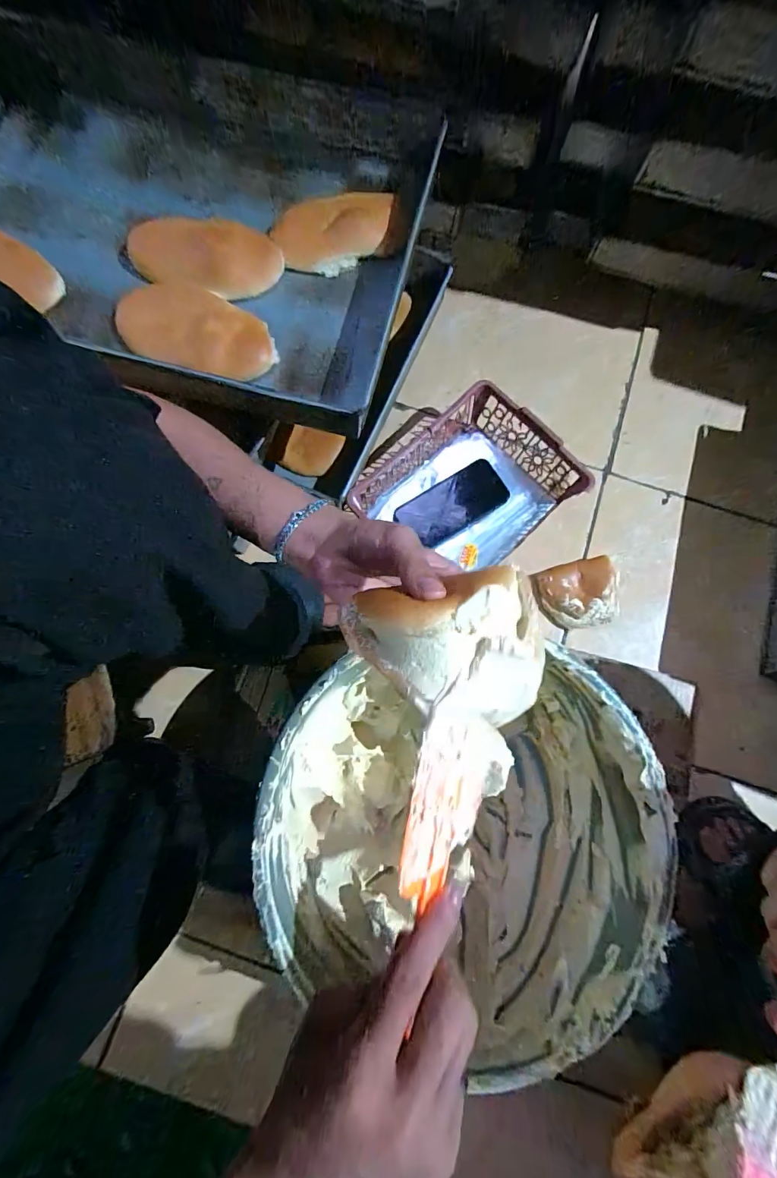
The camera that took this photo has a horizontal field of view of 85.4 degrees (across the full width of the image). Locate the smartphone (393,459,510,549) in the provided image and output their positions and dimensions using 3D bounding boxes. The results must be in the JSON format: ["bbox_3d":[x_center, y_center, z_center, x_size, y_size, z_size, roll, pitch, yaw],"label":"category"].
[{"bbox_3d":[0.101,-0.132,0.660,0.160,0.015,0.083,-34,101,14],"label":"smartphone"}]

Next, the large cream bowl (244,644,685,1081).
[{"bbox_3d":[0.072,0.255,0.484,0.391,0.180,0.374,-3,78,-2],"label":"large cream bowl"}]

